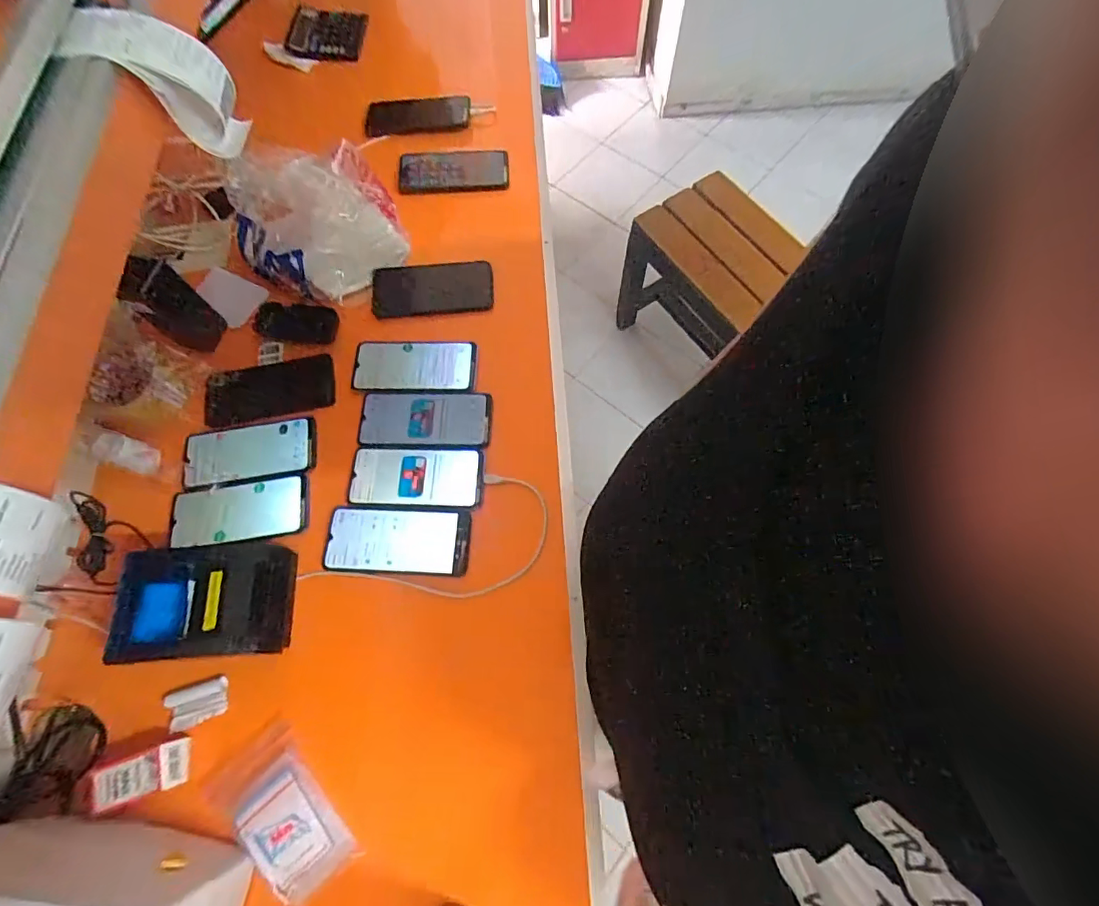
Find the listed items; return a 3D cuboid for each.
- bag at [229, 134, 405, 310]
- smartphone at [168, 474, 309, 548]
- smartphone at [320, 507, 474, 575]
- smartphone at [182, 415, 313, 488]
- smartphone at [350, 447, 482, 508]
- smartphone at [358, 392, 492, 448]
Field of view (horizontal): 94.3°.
[{"bbox_3d":[-0.313,-0.313,0.682,0.208,0.132,0.164,-35,72,-12],"label":"bag"},{"bbox_3d":[-0.369,0.071,0.608,0.156,0.008,0.073,-9,69,-2],"label":"smartphone"},{"bbox_3d":[-0.176,0.100,0.589,0.163,0.006,0.075,2,69,2],"label":"smartphone"},{"bbox_3d":[-0.372,-0.004,0.632,0.153,0.015,0.076,-10,69,-3],"label":"smartphone"},{"bbox_3d":[-0.160,0.027,0.616,0.158,0.006,0.074,2,69,2],"label":"smartphone"},{"bbox_3d":[-0.156,-0.043,0.644,0.160,0.005,0.076,0,69,1],"label":"smartphone"}]

